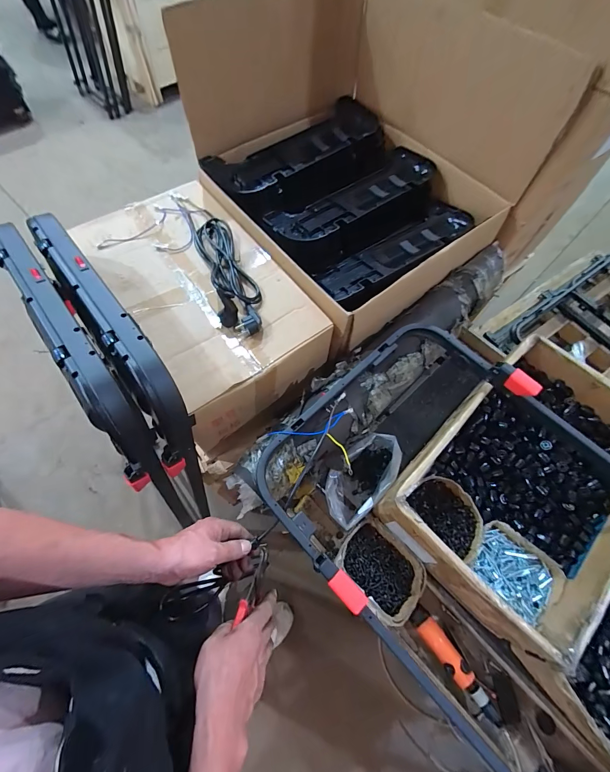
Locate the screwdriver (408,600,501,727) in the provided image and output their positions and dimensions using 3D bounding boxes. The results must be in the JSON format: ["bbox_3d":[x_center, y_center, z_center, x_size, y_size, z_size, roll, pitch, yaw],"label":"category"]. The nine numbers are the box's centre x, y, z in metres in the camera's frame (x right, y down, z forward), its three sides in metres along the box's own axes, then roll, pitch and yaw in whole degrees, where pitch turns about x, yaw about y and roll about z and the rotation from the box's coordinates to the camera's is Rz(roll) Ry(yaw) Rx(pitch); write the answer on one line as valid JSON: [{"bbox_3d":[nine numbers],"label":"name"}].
[{"bbox_3d":[0.281,0.535,0.645,0.048,0.050,0.226,-32,69,-16],"label":"screwdriver"}]

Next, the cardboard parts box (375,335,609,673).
[{"bbox_3d":[0.460,0.187,0.682,0.374,0.144,0.536,42,70,17],"label":"cardboard parts box"}]

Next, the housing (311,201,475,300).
[{"bbox_3d":[0.228,-0.327,0.787,0.448,0.063,0.130,-34,70,-17],"label":"housing"}]

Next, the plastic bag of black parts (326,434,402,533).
[{"bbox_3d":[0.129,0.196,0.727,0.111,0.125,0.218,41,70,16],"label":"plastic bag of black parts"}]

